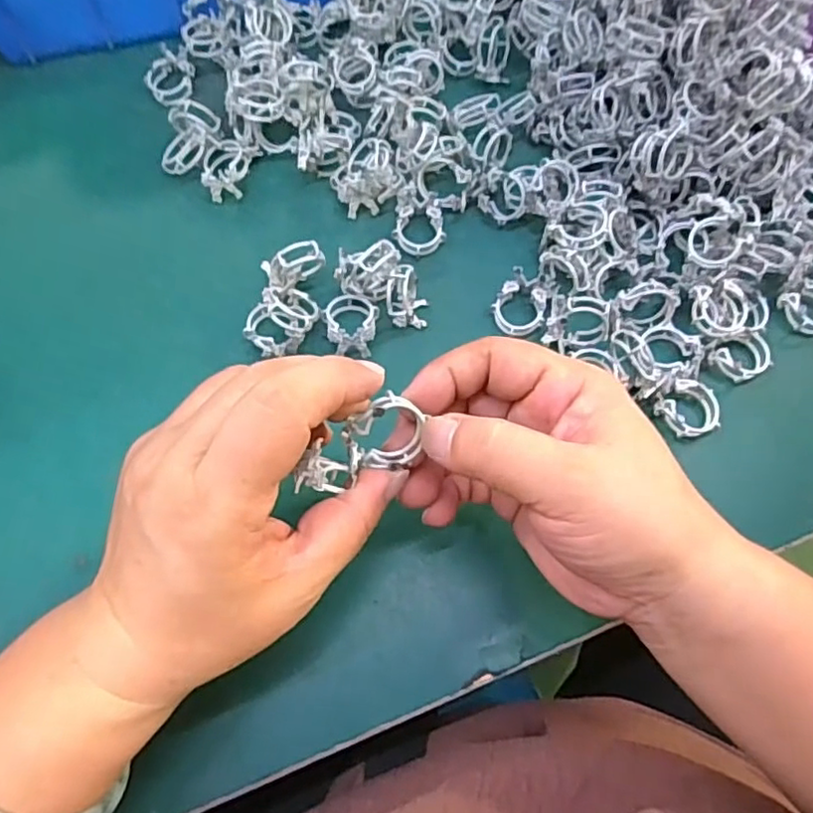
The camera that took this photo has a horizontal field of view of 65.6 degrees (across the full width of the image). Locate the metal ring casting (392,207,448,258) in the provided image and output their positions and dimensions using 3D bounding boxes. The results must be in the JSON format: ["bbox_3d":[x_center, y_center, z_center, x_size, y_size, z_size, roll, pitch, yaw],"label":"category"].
[{"bbox_3d":[0.007,-0.092,0.336,0.027,0.011,0.027,6,69,0],"label":"metal ring casting"}]

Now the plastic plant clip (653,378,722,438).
[{"bbox_3d":[0.133,0.002,0.295,0.025,0.009,0.027,1,69,-2],"label":"plastic plant clip"}]

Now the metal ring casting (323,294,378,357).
[{"bbox_3d":[-0.028,-0.042,0.310,0.027,0.012,0.034,9,69,1],"label":"metal ring casting"}]

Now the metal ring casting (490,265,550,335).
[{"bbox_3d":[0.057,-0.050,0.319,0.026,0.017,0.032,19,69,5],"label":"metal ring casting"}]

